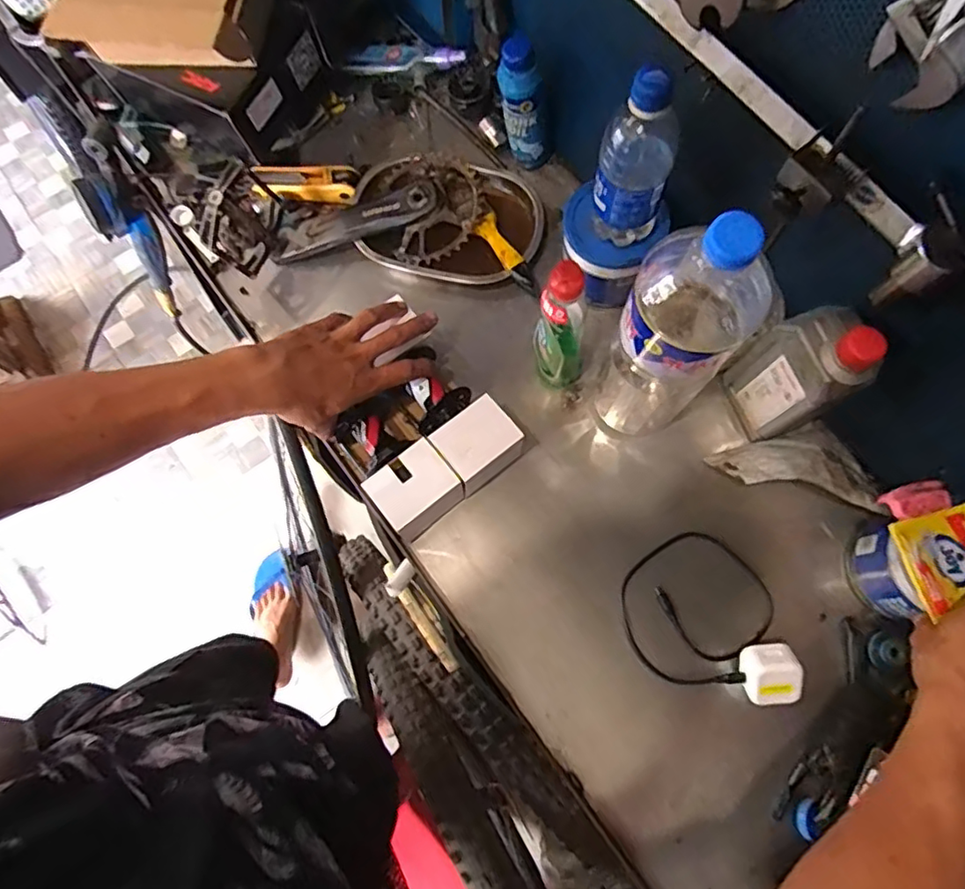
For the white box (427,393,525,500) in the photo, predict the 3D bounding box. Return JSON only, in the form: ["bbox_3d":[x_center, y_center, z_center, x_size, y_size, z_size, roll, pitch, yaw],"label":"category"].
[{"bbox_3d":[-0.003,0.002,0.586,0.076,0.086,0.055,-36,75,-9],"label":"white box"}]

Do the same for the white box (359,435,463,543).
[{"bbox_3d":[-0.064,0.046,0.574,0.074,0.078,0.057,-37,75,-9],"label":"white box"}]

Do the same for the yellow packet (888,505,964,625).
[{"bbox_3d":[0.372,0.089,0.472,0.092,0.008,0.069,-9,71,-20],"label":"yellow packet"}]

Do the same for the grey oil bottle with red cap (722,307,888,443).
[{"bbox_3d":[0.282,-0.063,0.542,0.051,0.181,0.098,-25,74,-6],"label":"grey oil bottle with red cap"}]

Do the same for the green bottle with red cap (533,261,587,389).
[{"bbox_3d":[0.078,-0.112,0.582,0.056,0.161,0.055,9,73,4],"label":"green bottle with red cap"}]

